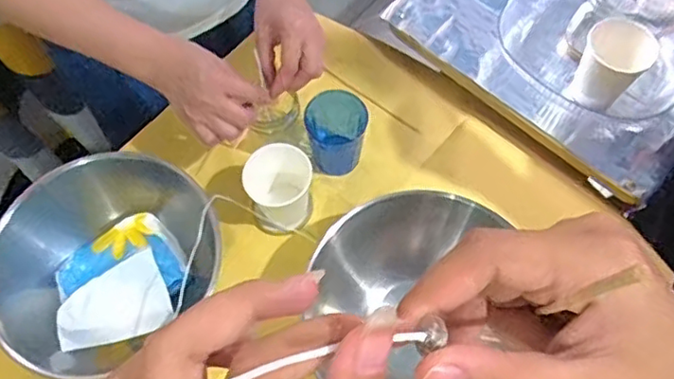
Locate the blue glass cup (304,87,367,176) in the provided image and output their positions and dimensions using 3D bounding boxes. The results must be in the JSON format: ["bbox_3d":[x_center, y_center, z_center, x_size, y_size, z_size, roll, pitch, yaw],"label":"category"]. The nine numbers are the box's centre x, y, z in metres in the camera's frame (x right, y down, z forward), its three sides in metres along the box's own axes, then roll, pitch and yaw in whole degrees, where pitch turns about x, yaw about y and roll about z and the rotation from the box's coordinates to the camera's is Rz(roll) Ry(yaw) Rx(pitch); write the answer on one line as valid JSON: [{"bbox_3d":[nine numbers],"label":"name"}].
[{"bbox_3d":[0.001,-0.068,0.719,0.068,0.073,0.073,-1,64,3],"label":"blue glass cup"}]

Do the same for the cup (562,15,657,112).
[{"bbox_3d":[0.312,-0.138,0.697,0.068,0.100,0.065,-1,64,3],"label":"cup"}]

